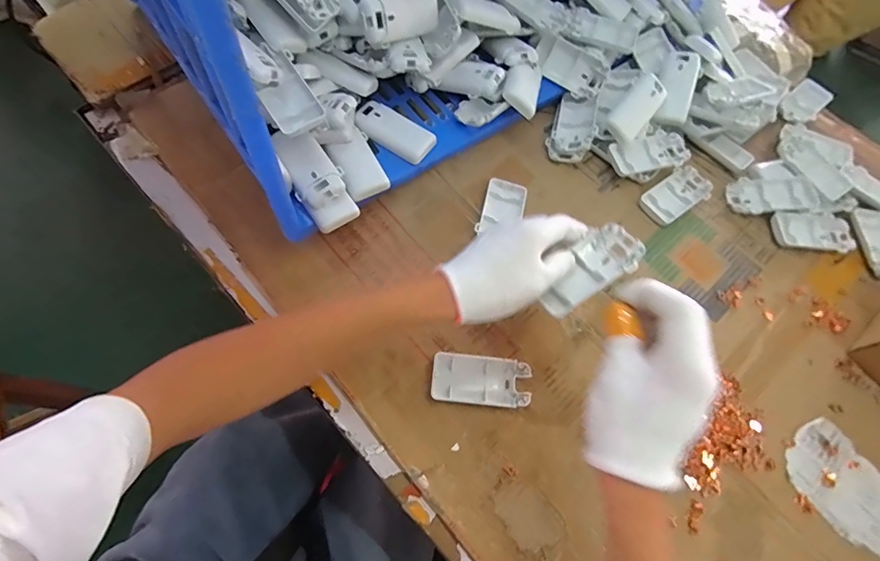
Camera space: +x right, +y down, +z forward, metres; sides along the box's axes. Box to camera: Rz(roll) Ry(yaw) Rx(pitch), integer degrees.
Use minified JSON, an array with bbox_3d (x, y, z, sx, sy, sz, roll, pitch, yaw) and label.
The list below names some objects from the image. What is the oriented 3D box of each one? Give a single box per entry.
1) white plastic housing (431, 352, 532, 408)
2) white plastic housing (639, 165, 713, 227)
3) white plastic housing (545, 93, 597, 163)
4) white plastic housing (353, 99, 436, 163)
[{"bbox_3d":[0.040,0.099,0.424,0.095,0.017,0.046,7,66,-3],"label":"white plastic housing"},{"bbox_3d":[0.292,-0.106,0.529,0.098,0.012,0.050,-36,75,-19],"label":"white plastic housing"},{"bbox_3d":[0.167,-0.191,0.544,0.052,0.037,0.090,20,68,5],"label":"white plastic housing"},{"bbox_3d":[-0.052,-0.170,0.488,0.093,0.015,0.043,32,87,9],"label":"white plastic housing"}]

